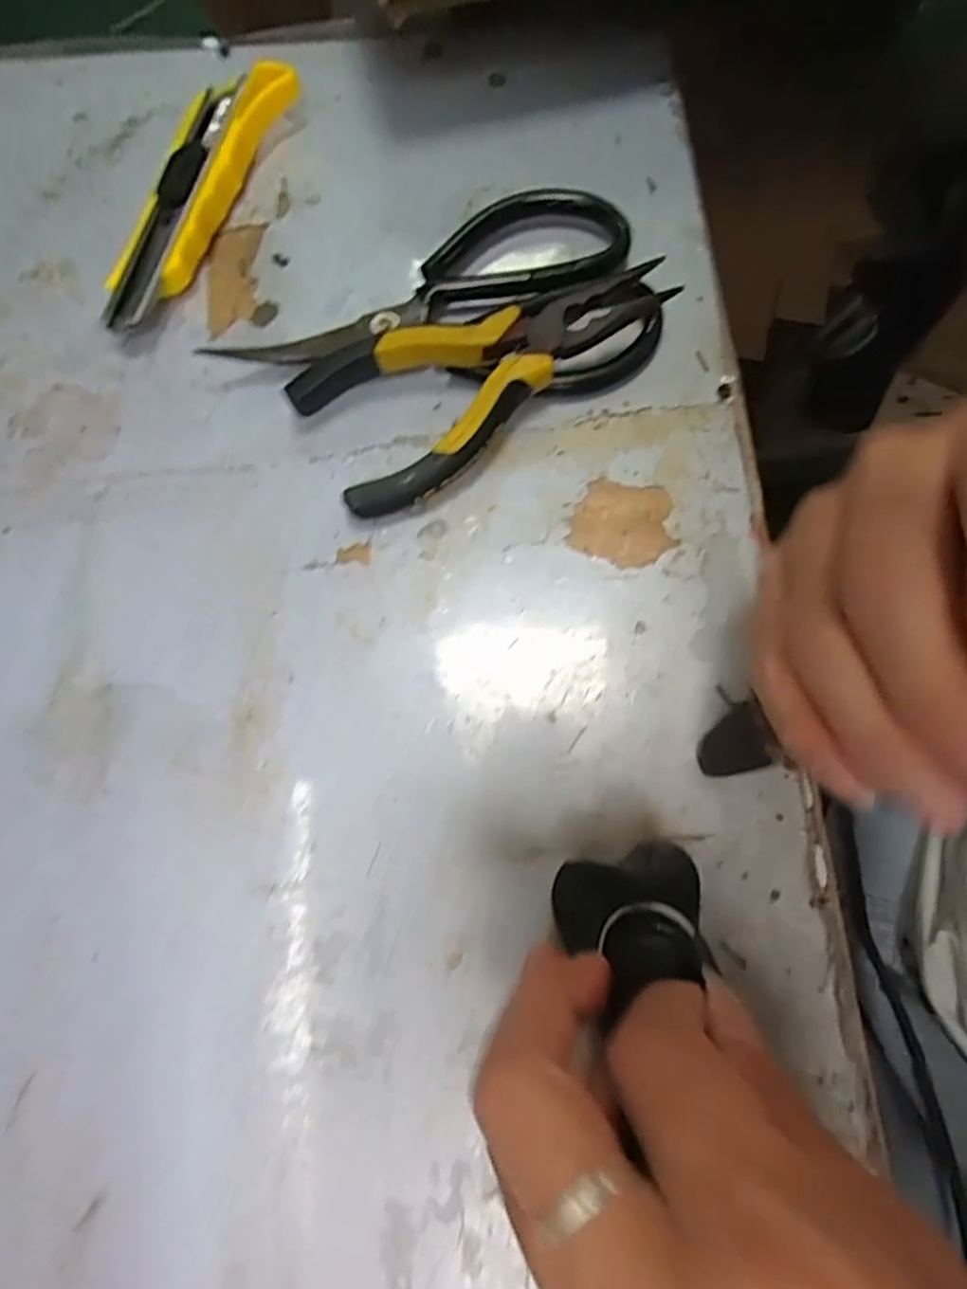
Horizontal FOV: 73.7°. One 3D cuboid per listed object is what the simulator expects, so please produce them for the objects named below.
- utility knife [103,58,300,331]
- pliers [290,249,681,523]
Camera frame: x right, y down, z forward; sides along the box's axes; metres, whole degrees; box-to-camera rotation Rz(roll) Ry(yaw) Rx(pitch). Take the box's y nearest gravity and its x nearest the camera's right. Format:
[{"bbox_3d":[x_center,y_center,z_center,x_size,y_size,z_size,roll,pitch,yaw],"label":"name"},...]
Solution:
[{"bbox_3d":[-0.132,-0.204,0.296,0.037,0.020,0.152,22,77,7],"label":"utility knife"},{"bbox_3d":[-0.003,-0.115,0.264,0.149,0.026,0.068,-37,77,-8],"label":"pliers"}]

